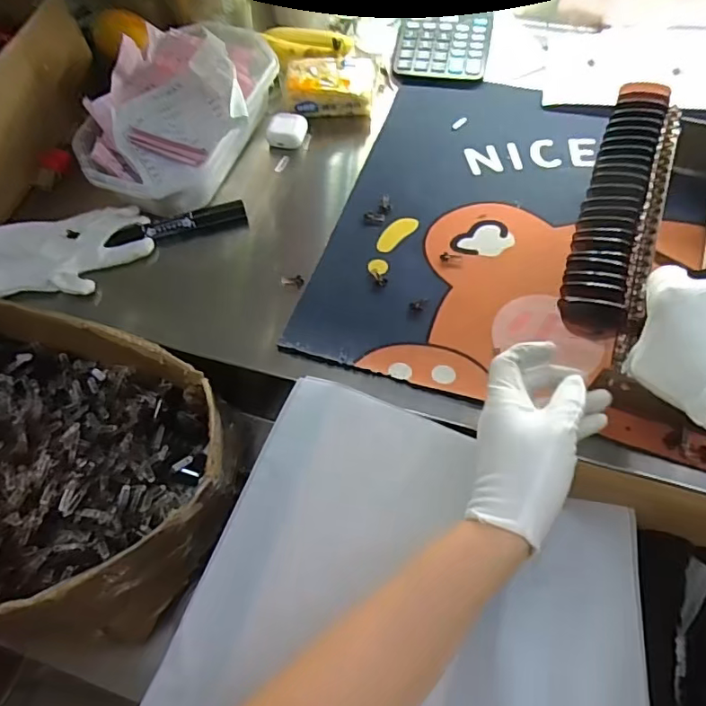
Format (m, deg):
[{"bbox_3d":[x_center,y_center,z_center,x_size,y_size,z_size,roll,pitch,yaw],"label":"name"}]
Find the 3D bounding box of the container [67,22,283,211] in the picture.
[{"bbox_3d":[-0.193,-0.278,0.617,0.180,0.086,0.268,8,62,7],"label":"container"}]

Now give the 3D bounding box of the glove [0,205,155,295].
[{"bbox_3d":[-0.305,-0.108,0.580,0.171,0.021,0.111,-19,62,-7],"label":"glove"}]

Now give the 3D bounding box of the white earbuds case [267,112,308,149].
[{"bbox_3d":[-0.077,-0.269,0.654,0.044,0.026,0.047,15,64,11],"label":"white earbuds case"}]

